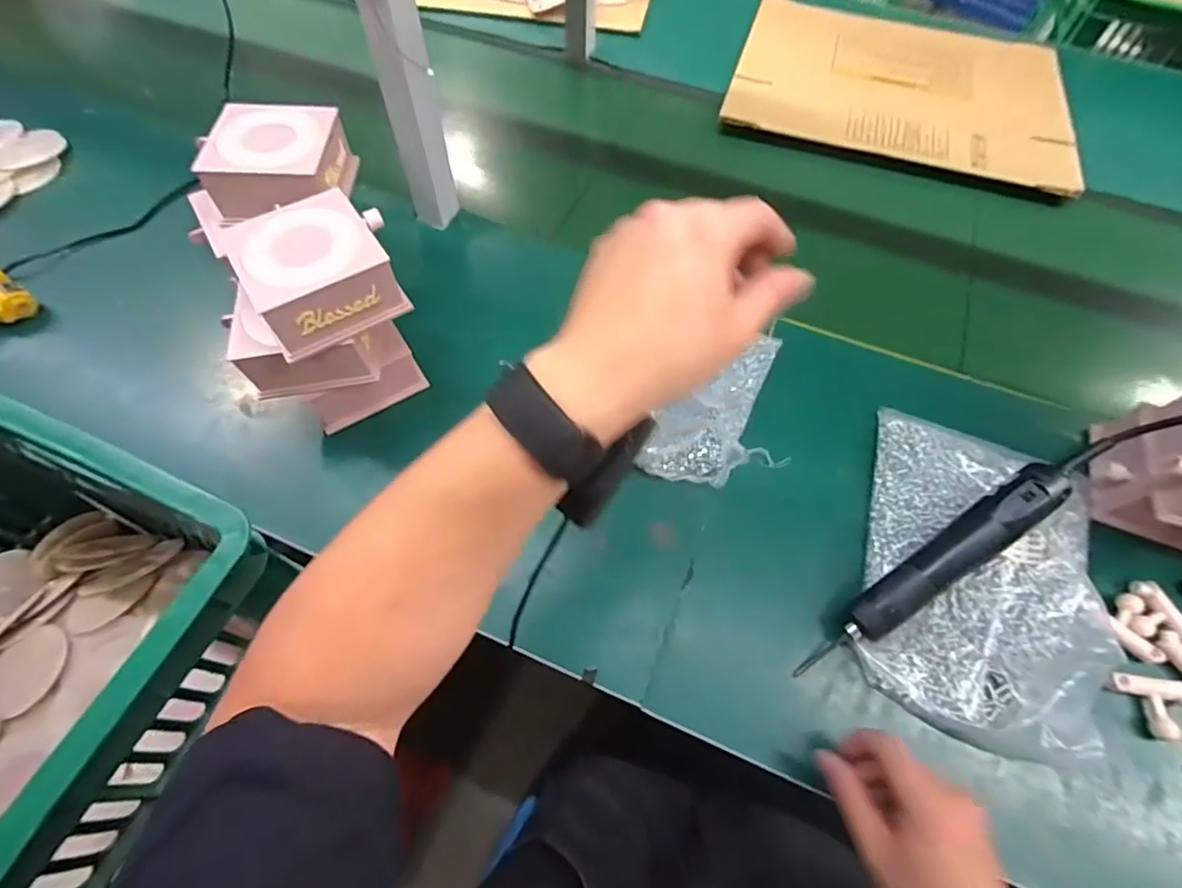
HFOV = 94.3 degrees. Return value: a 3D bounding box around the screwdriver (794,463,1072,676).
[{"bbox_3d":[0.269,0.103,0.439,0.248,0.029,0.034,-39,66,4],"label":"screwdriver"}]

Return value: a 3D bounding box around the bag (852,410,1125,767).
[{"bbox_3d":[0.336,0.103,0.466,0.187,0.050,0.275,17,61,8],"label":"bag"}]

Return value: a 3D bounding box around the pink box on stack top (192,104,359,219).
[{"bbox_3d":[-0.287,-0.257,0.508,0.107,0.054,0.115,-2,60,-3],"label":"pink box on stack top"}]

